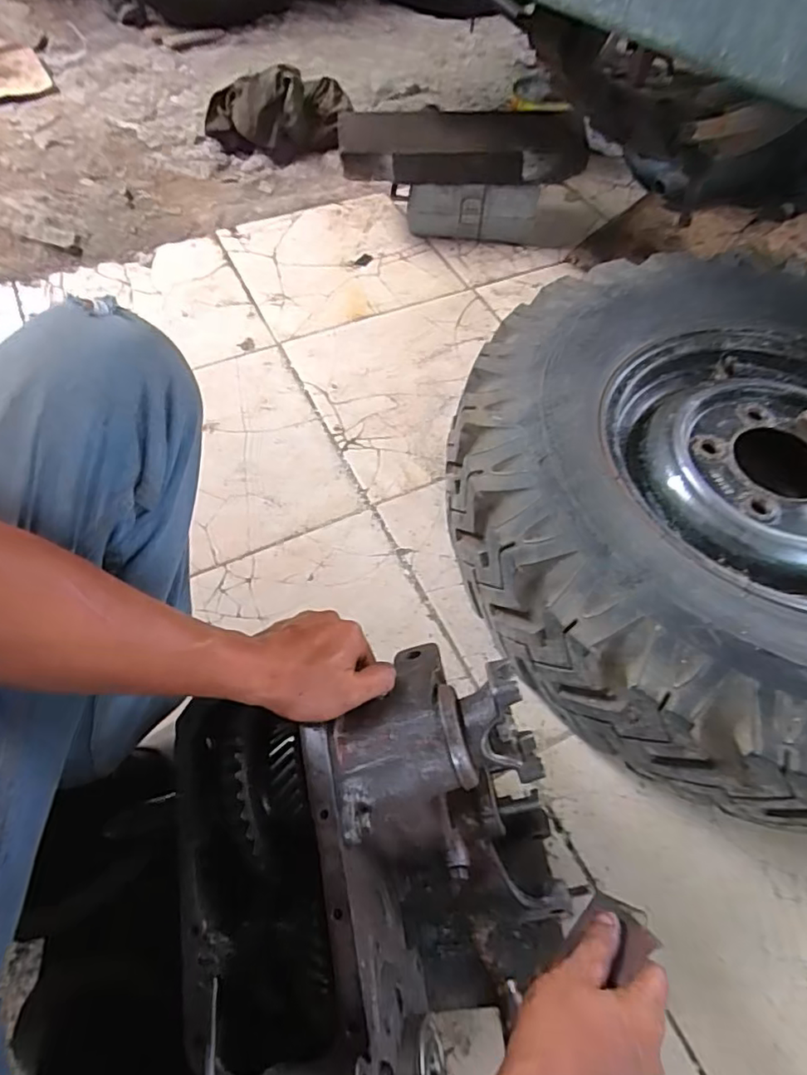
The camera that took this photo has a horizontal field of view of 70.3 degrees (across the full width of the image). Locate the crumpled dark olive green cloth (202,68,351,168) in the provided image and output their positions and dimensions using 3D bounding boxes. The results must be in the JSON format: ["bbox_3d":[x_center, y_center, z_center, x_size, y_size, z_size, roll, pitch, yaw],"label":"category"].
[{"bbox_3d":[-0.314,-1.019,1.374,0.338,0.158,0.120,5,58,2],"label":"crumpled dark olive green cloth"}]

